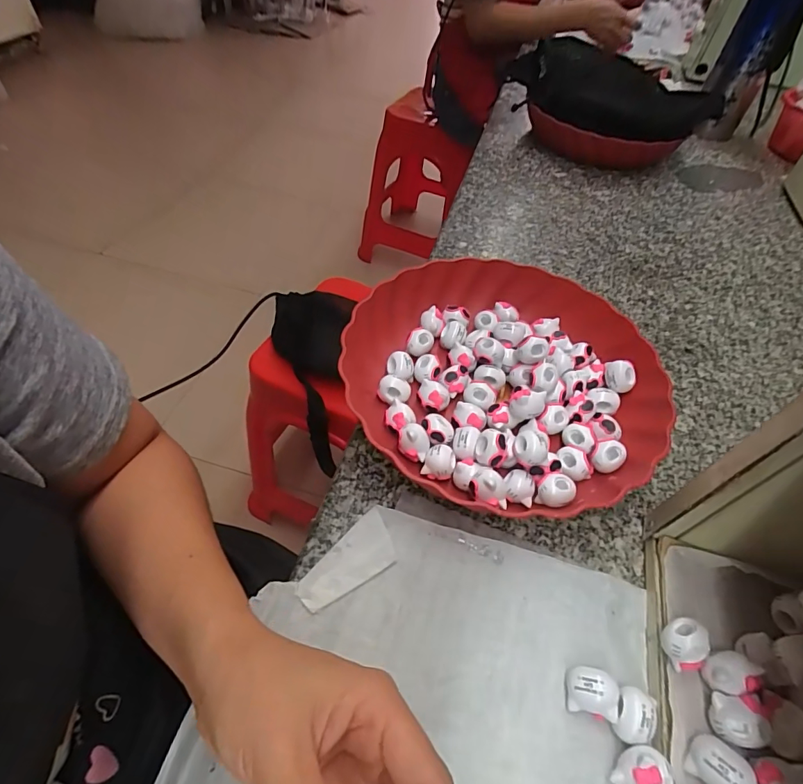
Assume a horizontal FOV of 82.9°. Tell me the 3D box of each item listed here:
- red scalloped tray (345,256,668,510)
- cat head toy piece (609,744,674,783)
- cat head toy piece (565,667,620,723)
[{"bbox_3d":[0.075,-0.011,0.362,0.235,0.048,0.228,-9,53,-13],"label":"red scalloped tray"},{"bbox_3d":[0.117,0.186,0.222,0.024,0.023,0.022,3,52,-4],"label":"cat head toy piece"},{"bbox_3d":[0.101,0.161,0.242,0.023,0.019,0.021,11,52,3],"label":"cat head toy piece"}]

